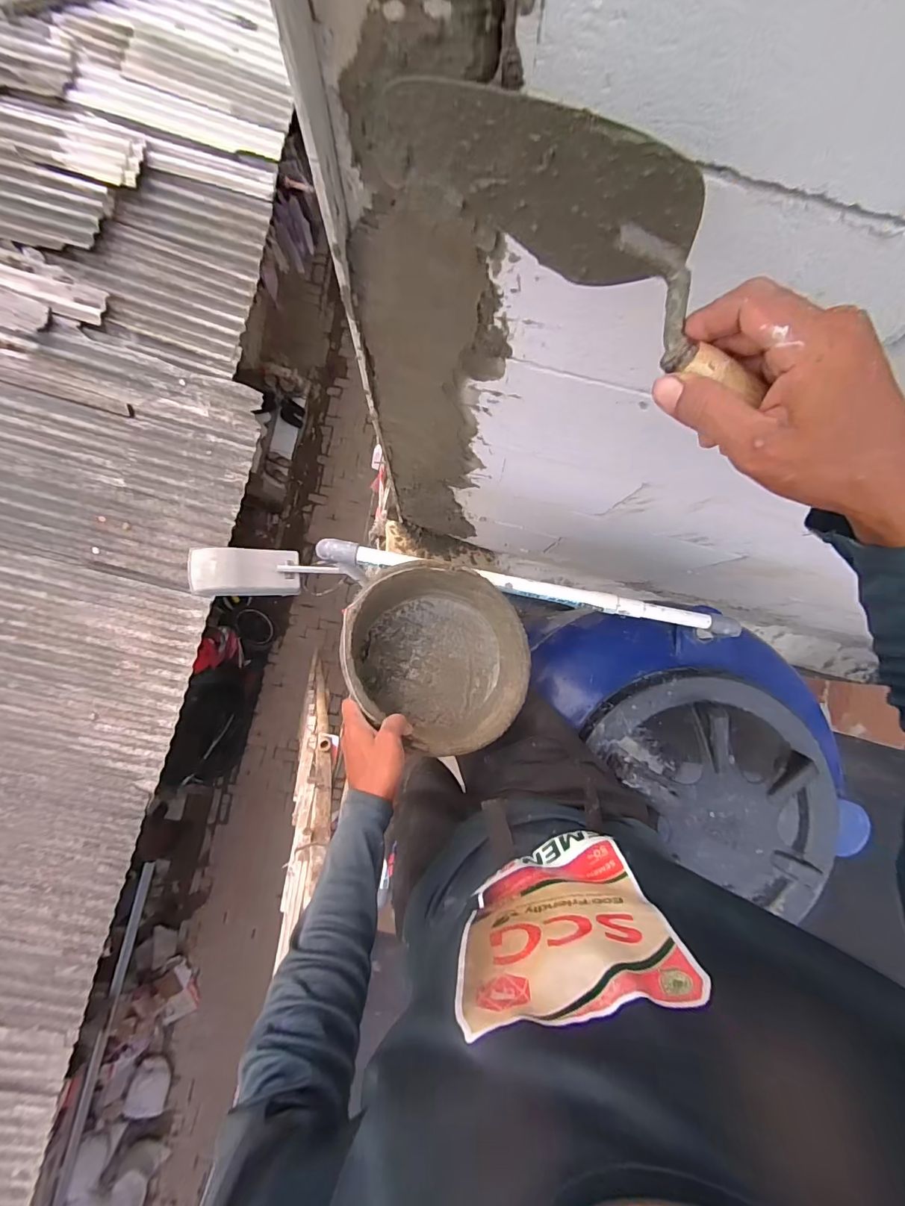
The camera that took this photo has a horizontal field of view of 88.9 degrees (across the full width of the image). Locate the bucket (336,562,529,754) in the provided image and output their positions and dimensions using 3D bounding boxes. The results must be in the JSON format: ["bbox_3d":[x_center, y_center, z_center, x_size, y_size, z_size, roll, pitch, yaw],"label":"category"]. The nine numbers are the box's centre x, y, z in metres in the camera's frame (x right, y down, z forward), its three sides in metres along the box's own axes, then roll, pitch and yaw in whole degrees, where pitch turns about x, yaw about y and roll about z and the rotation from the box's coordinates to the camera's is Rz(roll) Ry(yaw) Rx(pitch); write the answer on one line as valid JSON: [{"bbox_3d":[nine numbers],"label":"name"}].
[{"bbox_3d":[-0.031,0.076,0.645,0.253,0.120,0.242,41,62,-10],"label":"bucket"}]

